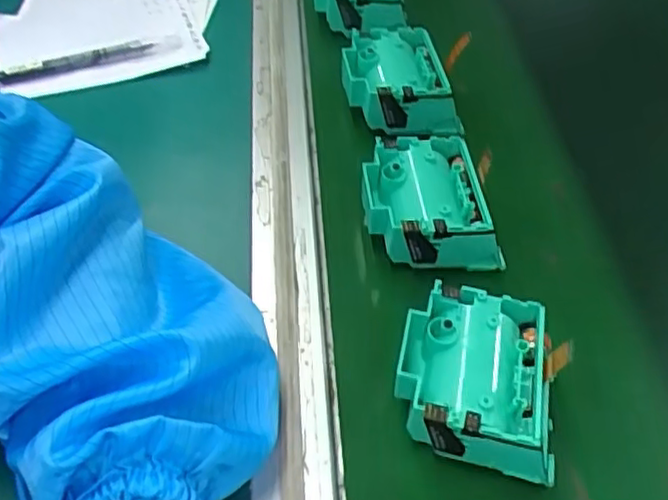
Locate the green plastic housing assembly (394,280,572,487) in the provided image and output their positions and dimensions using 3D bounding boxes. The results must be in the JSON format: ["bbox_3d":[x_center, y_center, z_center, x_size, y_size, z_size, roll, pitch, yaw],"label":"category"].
[{"bbox_3d":[0.069,0.062,0.317,0.076,0.042,0.074,13,50,6],"label":"green plastic housing assembly"}]

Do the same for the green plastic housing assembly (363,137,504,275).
[{"bbox_3d":[0.056,-0.026,0.398,0.079,0.046,0.082,0,49,-5],"label":"green plastic housing assembly"}]

